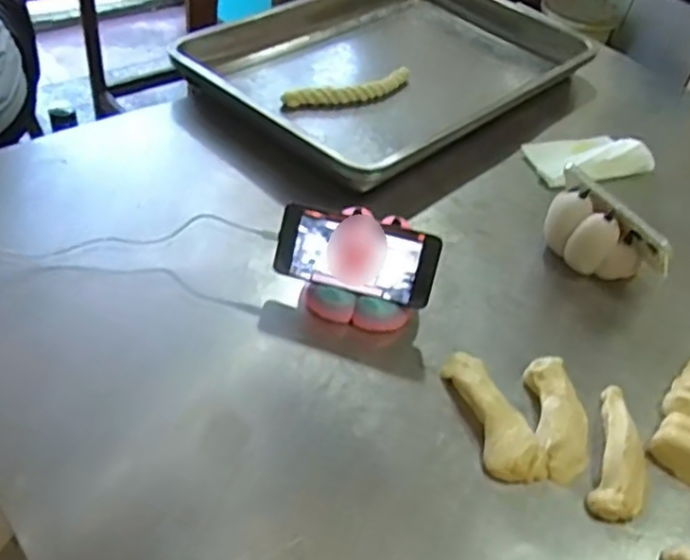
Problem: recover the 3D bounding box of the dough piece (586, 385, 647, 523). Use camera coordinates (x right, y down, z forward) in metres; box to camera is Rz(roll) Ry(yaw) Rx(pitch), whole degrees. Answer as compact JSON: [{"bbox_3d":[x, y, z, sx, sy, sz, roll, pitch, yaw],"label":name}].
[{"bbox_3d":[0.252,0.155,0.593,0.044,0.028,0.132,20,46,10],"label":"dough piece"}]

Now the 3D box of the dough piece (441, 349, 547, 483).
[{"bbox_3d":[0.136,0.123,0.607,0.053,0.029,0.138,-8,47,-17],"label":"dough piece"}]

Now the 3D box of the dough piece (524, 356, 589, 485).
[{"bbox_3d":[0.201,0.128,0.610,0.050,0.031,0.118,8,45,-1],"label":"dough piece"}]

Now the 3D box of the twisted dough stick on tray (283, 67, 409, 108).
[{"bbox_3d":[0.009,-0.288,1.001,0.214,0.030,0.034,-17,50,-24],"label":"twisted dough stick on tray"}]

